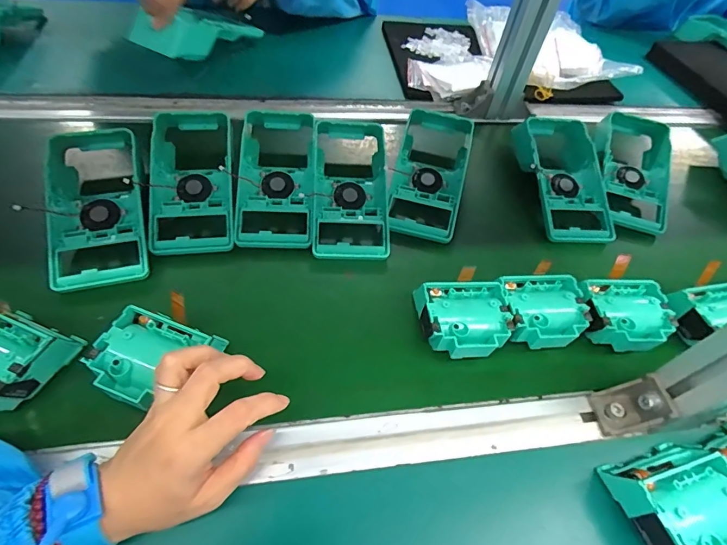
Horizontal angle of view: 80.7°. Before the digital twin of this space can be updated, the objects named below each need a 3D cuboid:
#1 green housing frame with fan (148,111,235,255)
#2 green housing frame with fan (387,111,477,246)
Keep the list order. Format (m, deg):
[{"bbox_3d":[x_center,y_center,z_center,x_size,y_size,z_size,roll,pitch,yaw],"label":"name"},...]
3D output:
[{"bbox_3d":[-0.185,-0.104,0.467,0.090,0.056,0.188,-7,54,-10],"label":"green housing frame with fan"},{"bbox_3d":[0.080,-0.120,0.506,0.095,0.049,0.190,14,54,6],"label":"green housing frame with fan"}]

